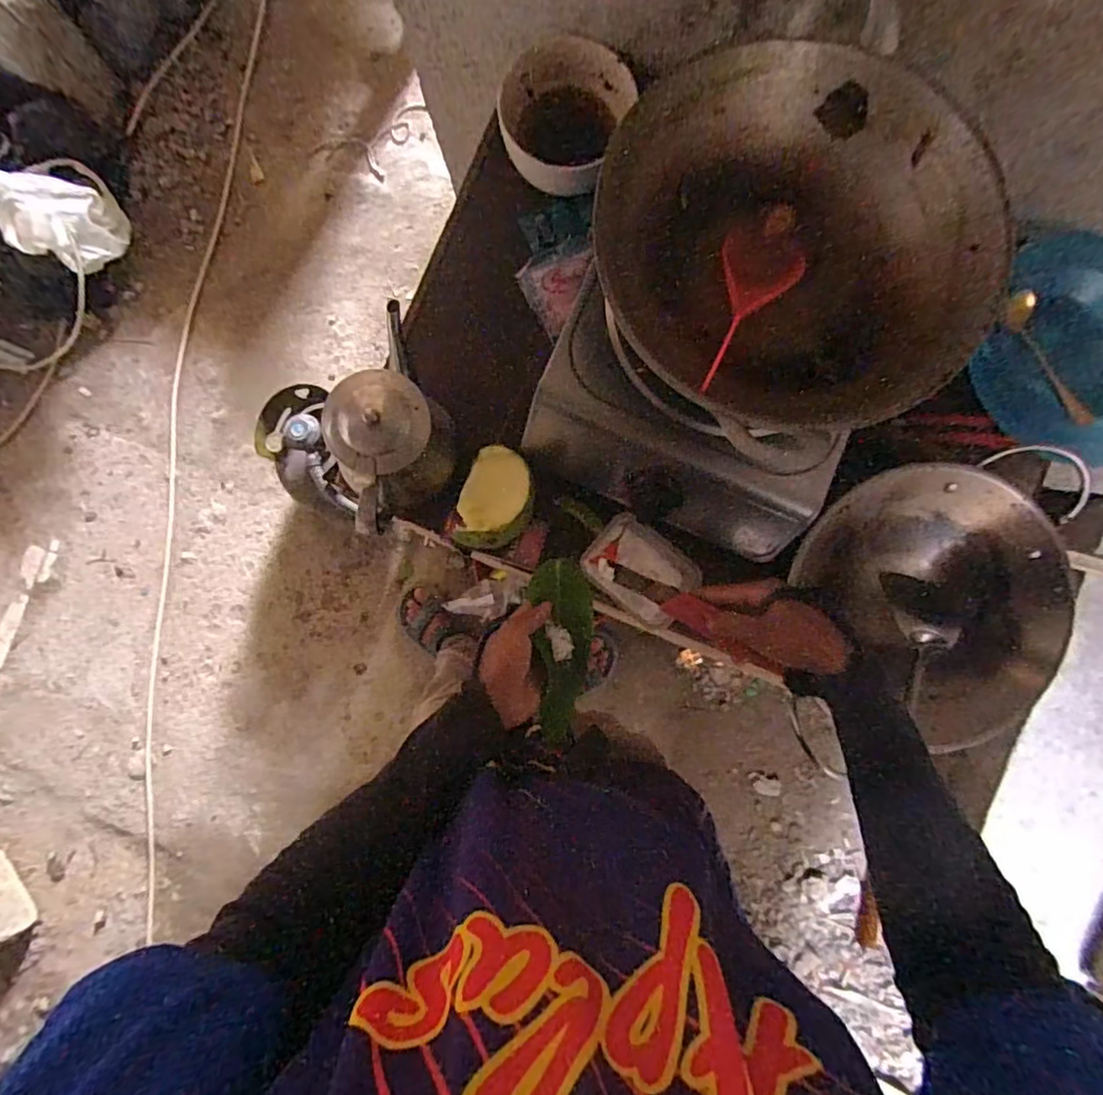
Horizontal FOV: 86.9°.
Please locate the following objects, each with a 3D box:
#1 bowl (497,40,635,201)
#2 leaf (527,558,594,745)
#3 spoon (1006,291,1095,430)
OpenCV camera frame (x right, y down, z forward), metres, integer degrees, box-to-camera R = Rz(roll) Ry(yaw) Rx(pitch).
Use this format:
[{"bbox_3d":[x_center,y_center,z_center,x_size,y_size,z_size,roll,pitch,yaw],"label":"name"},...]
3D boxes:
[{"bbox_3d":[0.006,-0.438,0.607,0.123,0.078,0.127,0,90,1],"label":"bowl"},{"bbox_3d":[0.009,0.095,0.553,0.061,0.037,0.167,2,67,-1],"label":"leaf"},{"bbox_3d":[0.501,-0.188,0.584,0.028,0.022,0.150,-35,89,1],"label":"spoon"}]

